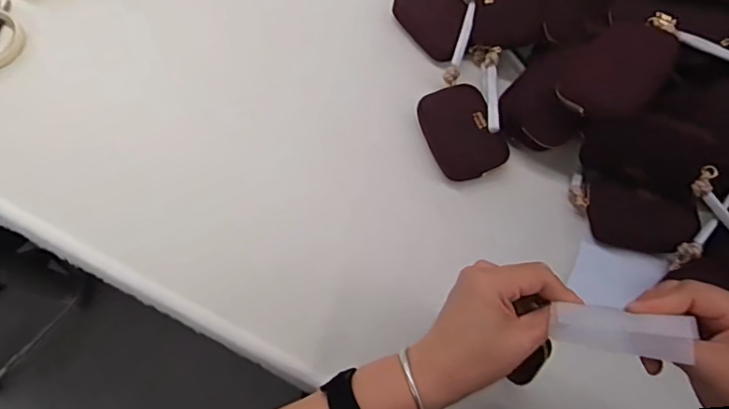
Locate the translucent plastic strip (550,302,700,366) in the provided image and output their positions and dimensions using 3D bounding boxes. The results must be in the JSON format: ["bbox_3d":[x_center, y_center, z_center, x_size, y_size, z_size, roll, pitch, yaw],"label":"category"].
[{"bbox_3d":[0.171,0.083,0.352,0.085,0.009,0.034,7,47,9],"label":"translucent plastic strip"}]

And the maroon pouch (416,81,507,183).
[{"bbox_3d":[0.115,-0.086,0.622,0.078,0.030,0.113,-18,69,-7],"label":"maroon pouch"}]

